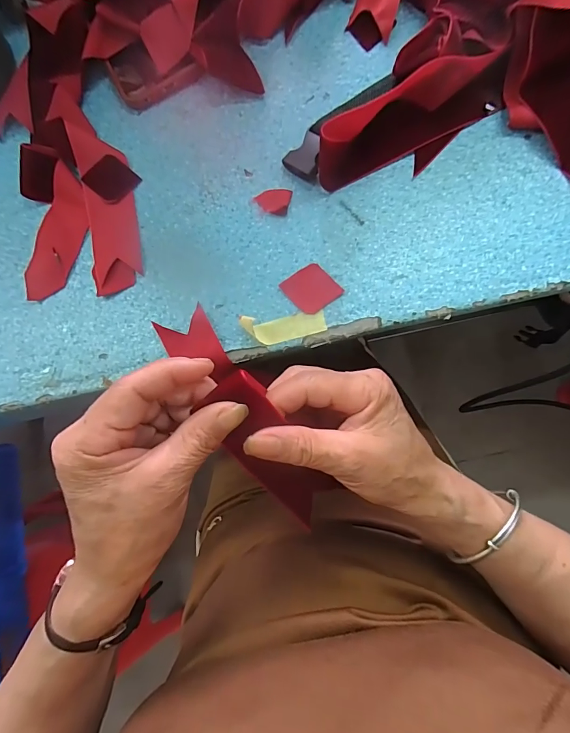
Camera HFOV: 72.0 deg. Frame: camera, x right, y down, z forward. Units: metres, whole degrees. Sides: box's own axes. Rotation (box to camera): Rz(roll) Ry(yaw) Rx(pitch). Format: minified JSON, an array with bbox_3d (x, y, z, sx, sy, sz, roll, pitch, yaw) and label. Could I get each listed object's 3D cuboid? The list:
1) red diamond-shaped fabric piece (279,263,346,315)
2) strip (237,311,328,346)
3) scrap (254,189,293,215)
[{"bbox_3d":[0.020,-0.058,0.294,0.033,0.004,0.035,-43,81,0],"label":"red diamond-shaped fabric piece"},{"bbox_3d":[0.000,-0.029,0.286,0.059,0.017,0.021,-5,83,6],"label":"strip"},{"bbox_3d":[-0.010,-0.130,0.307,0.028,0.004,0.021,14,85,8],"label":"scrap"}]

